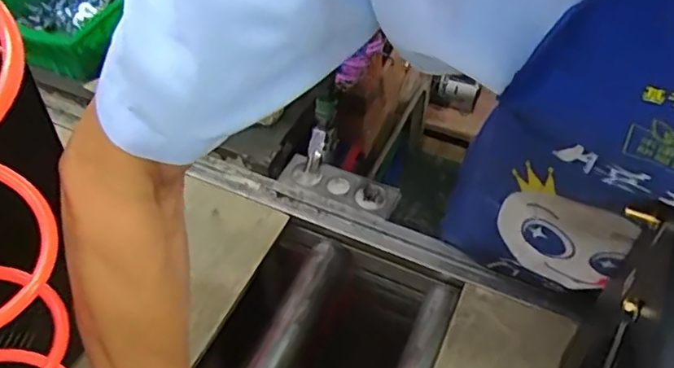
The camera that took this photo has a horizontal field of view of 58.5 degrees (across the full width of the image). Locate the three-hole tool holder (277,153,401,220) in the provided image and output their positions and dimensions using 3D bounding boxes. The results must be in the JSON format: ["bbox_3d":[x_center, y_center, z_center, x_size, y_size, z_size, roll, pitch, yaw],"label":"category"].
[{"bbox_3d":[0.003,0.003,0.782,0.148,0.019,0.060,22,52,15],"label":"three-hole tool holder"}]

